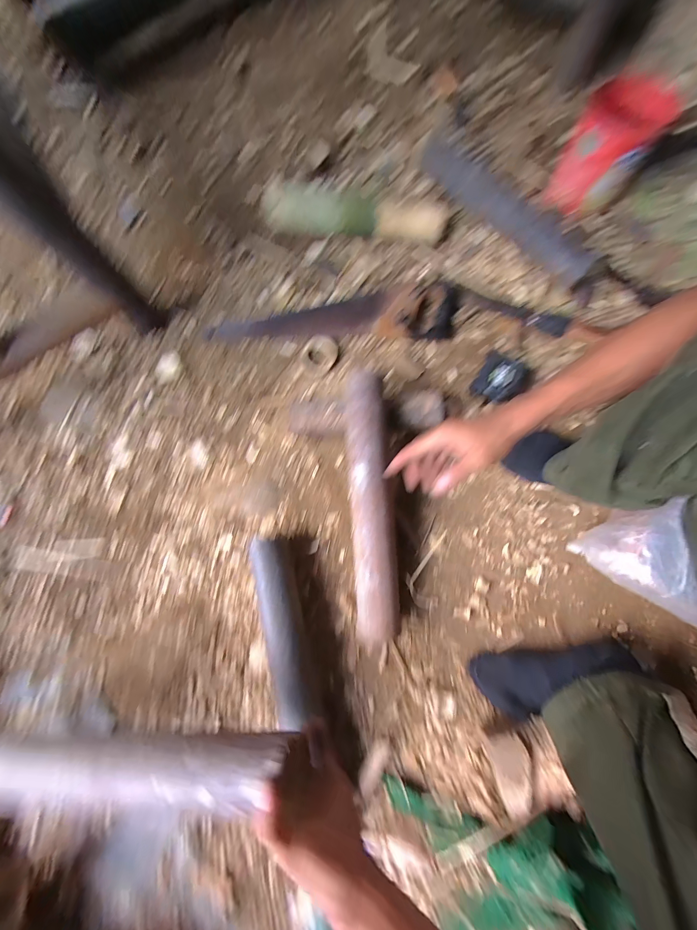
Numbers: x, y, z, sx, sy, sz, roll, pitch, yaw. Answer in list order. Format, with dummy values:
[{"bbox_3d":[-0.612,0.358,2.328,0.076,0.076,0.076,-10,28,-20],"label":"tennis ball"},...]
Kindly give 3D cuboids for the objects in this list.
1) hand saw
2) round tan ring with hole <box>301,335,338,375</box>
[{"bbox_3d":[-0.037,-0.314,0.626,0.503,0.035,0.121,0,79,1],"label":"hand saw"},{"bbox_3d":[-0.060,-0.219,0.616,0.068,0.025,0.074,0,79,1],"label":"round tan ring with hole"}]

